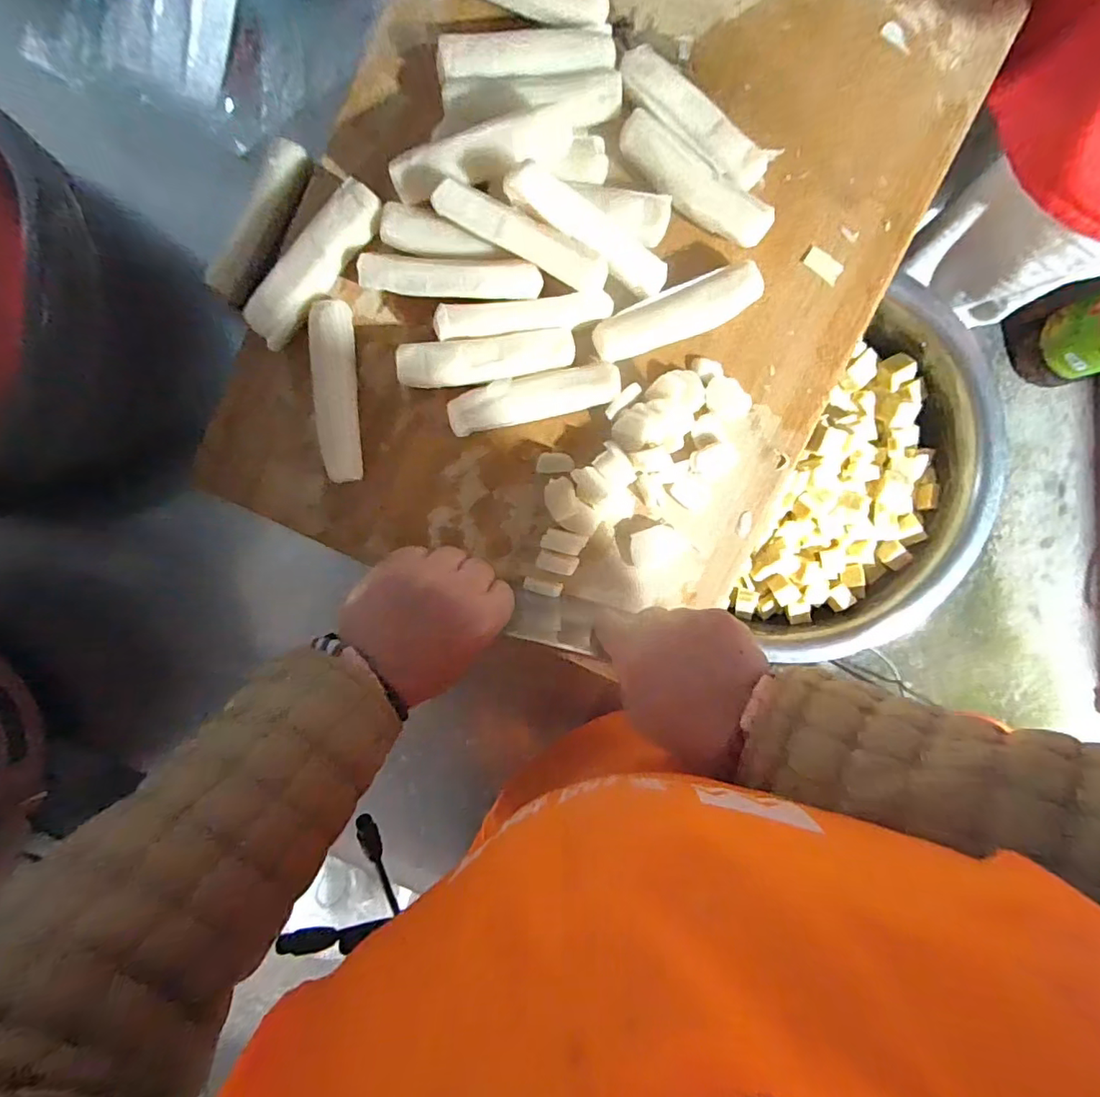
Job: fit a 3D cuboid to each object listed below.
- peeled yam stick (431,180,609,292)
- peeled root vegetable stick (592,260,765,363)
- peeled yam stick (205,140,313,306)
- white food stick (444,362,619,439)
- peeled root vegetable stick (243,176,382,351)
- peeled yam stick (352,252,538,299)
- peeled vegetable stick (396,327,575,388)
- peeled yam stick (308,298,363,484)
[{"bbox_3d":[-0.020,-0.210,0.370,0.123,0.020,0.024,25,93,0],"label":"peeled yam stick"},{"bbox_3d":[0.095,-0.177,0.411,0.126,0.022,0.035,-20,94,2],"label":"peeled root vegetable stick"},{"bbox_3d":[-0.217,-0.247,0.407,0.030,0.019,0.127,23,95,-1],"label":"peeled yam stick"},{"bbox_3d":[-0.012,-0.114,0.416,0.127,0.025,0.031,-12,95,2],"label":"white food stick"},{"bbox_3d":[-0.173,-0.209,0.403,0.035,0.027,0.129,39,94,-2],"label":"peeled root vegetable stick"},{"bbox_3d":[-0.071,-0.194,0.389,0.128,0.019,0.023,5,95,0],"label":"peeled yam stick"},{"bbox_3d":[-0.047,-0.141,0.411,0.129,0.027,0.031,-7,95,1],"label":"peeled vegetable stick"},{"bbox_3d":[-0.161,-0.117,0.412,0.029,0.030,0.129,0,95,1],"label":"peeled yam stick"}]

